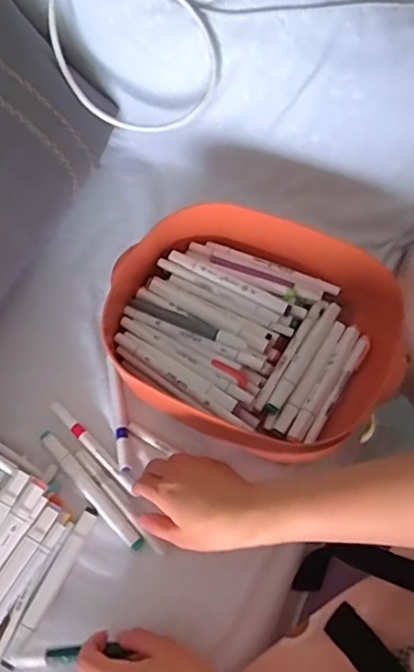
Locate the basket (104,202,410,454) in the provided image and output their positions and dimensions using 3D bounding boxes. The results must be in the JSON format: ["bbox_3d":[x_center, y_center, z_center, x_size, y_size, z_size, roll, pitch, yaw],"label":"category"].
[{"bbox_3d":[0.040,-0.005,0.605,0.291,0.082,0.224,19,66,6],"label":"basket"}]

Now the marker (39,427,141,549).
[{"bbox_3d":[-0.117,0.151,0.591,0.016,0.012,0.151,-40,73,-18],"label":"marker"}]

